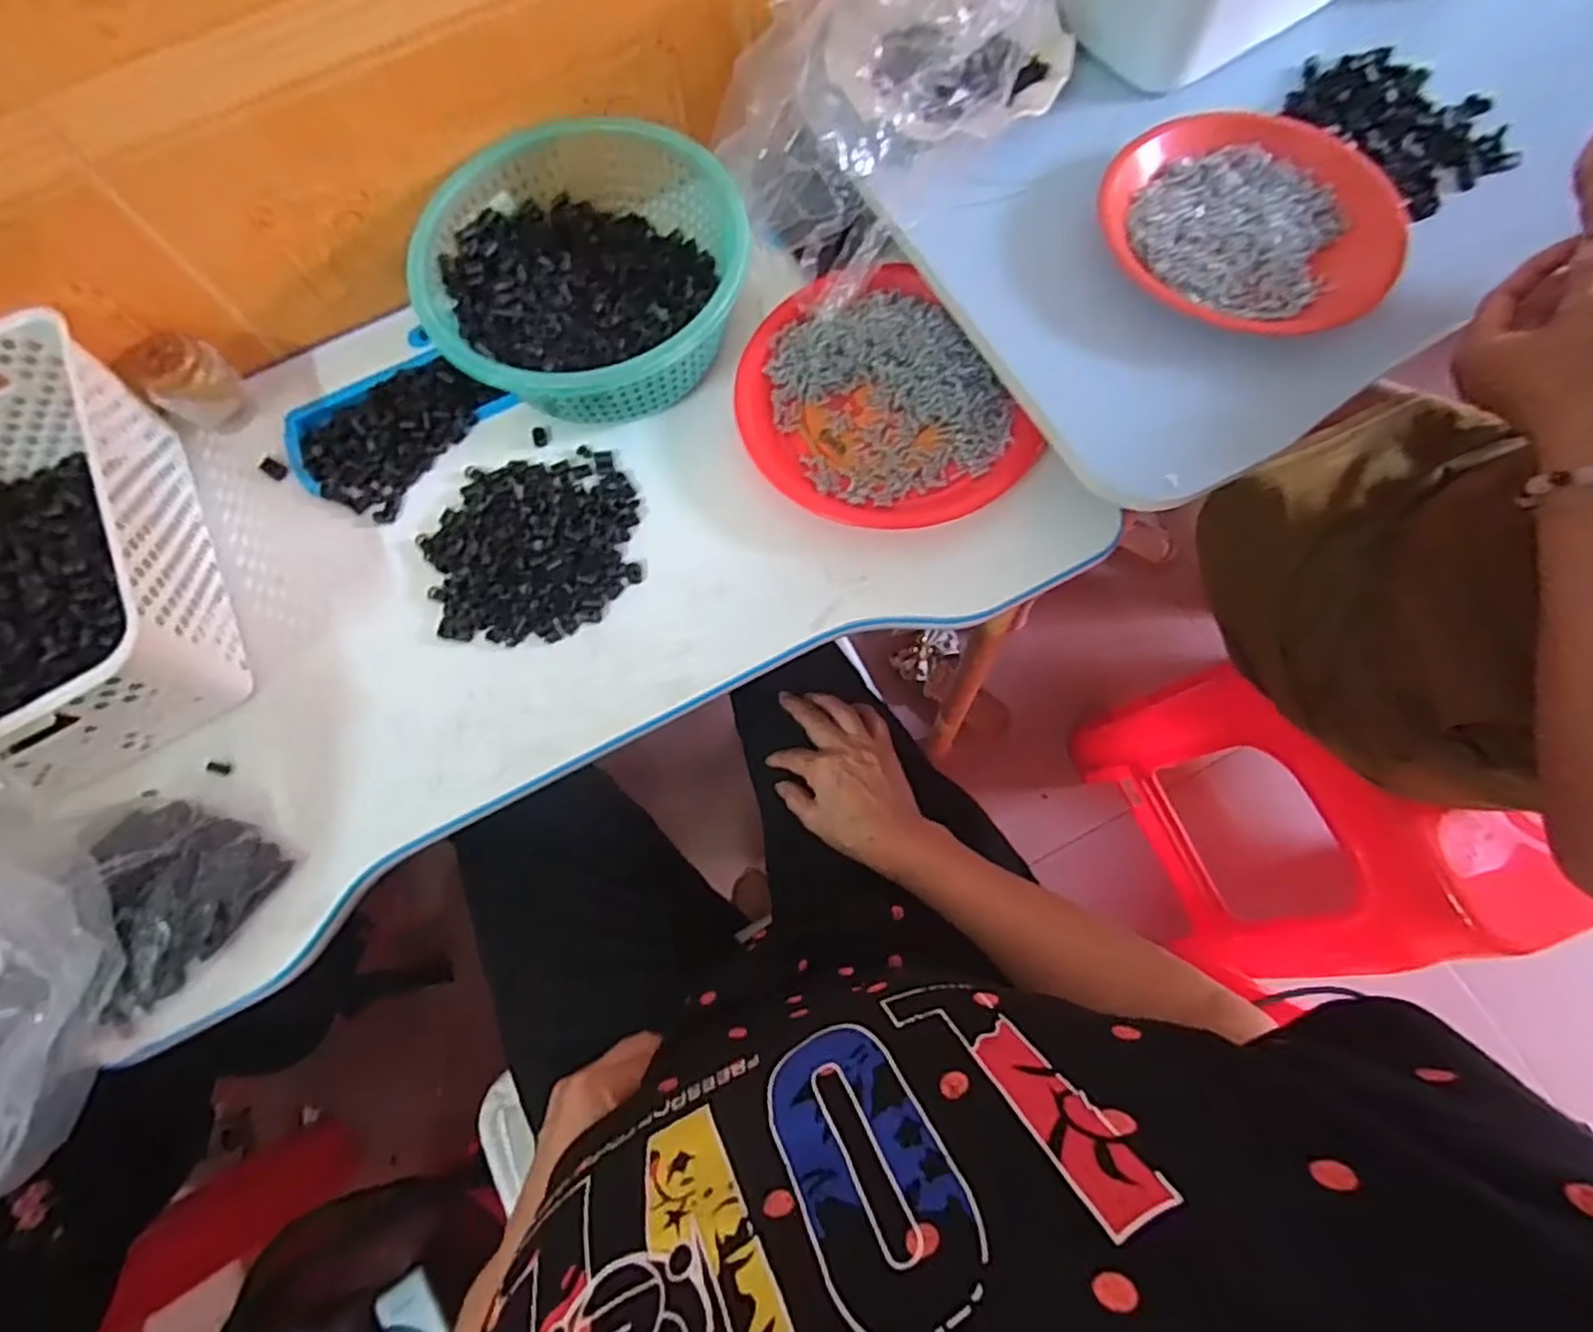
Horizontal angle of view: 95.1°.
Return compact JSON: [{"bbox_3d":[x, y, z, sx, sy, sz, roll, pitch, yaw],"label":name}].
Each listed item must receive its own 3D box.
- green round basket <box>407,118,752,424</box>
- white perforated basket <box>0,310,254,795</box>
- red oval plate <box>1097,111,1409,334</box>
[{"bbox_3d":[-0.150,-0.293,0.551,0.232,0.078,0.222,5,73,4],"label":"green round basket"},{"bbox_3d":[-0.524,-0.067,0.487,0.205,0.102,0.330,-31,74,-7],"label":"white perforated basket"},{"bbox_3d":[0.311,-0.297,0.501,0.193,0.037,0.186,-20,73,-4],"label":"red oval plate"}]

